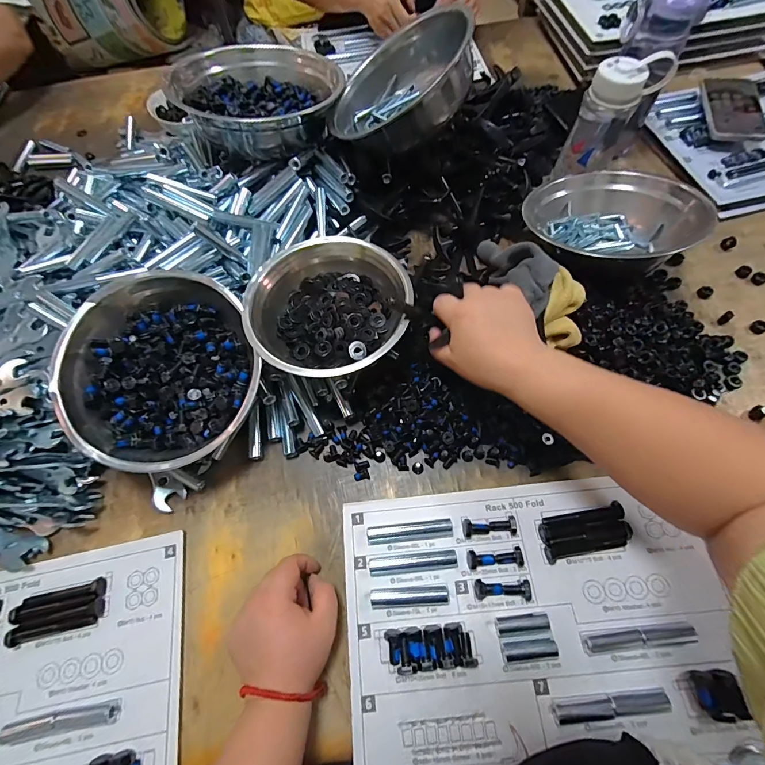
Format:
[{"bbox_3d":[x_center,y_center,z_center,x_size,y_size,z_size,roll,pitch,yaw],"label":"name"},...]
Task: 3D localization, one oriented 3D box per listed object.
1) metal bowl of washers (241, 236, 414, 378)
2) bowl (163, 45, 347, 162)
[{"bbox_3d":[-0.064,-0.082,0.436,0.172,0.066,0.167,0,62,1],"label":"metal bowl of washers"},{"bbox_3d":[-0.183,-0.423,0.572,0.186,0.079,0.215,35,68,18],"label":"bowl"}]

